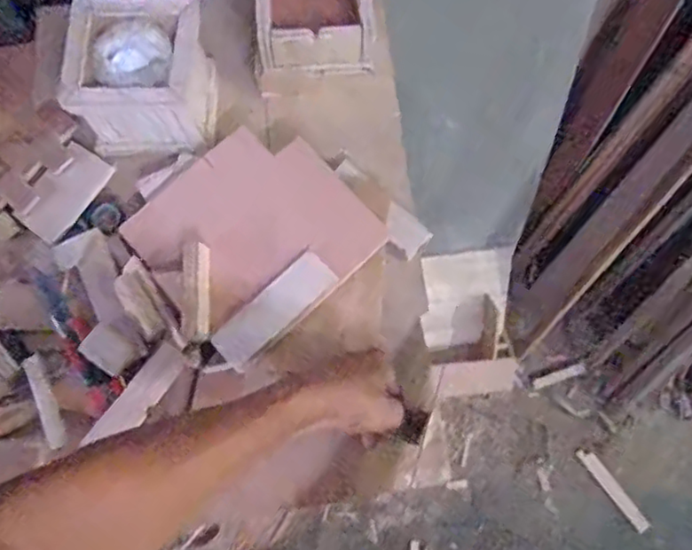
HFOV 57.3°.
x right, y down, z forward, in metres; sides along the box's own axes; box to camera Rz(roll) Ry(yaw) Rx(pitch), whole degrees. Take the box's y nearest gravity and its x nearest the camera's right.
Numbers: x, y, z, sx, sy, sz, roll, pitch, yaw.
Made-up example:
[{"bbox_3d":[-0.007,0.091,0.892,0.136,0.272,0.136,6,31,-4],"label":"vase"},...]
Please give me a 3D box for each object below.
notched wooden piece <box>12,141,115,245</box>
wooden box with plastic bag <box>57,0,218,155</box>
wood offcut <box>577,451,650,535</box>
[{"bbox_3d":[-0.280,-0.082,0.627,0.063,0.010,0.095,30,75,9],"label":"notched wooden piece"},{"bbox_3d":[-0.194,-0.193,0.603,0.122,0.102,0.119,-5,72,-1],"label":"wooden box with plastic bag"},{"bbox_3d":[0.563,0.452,1.335,0.030,0.017,0.195,-34,75,-10],"label":"wood offcut"}]

